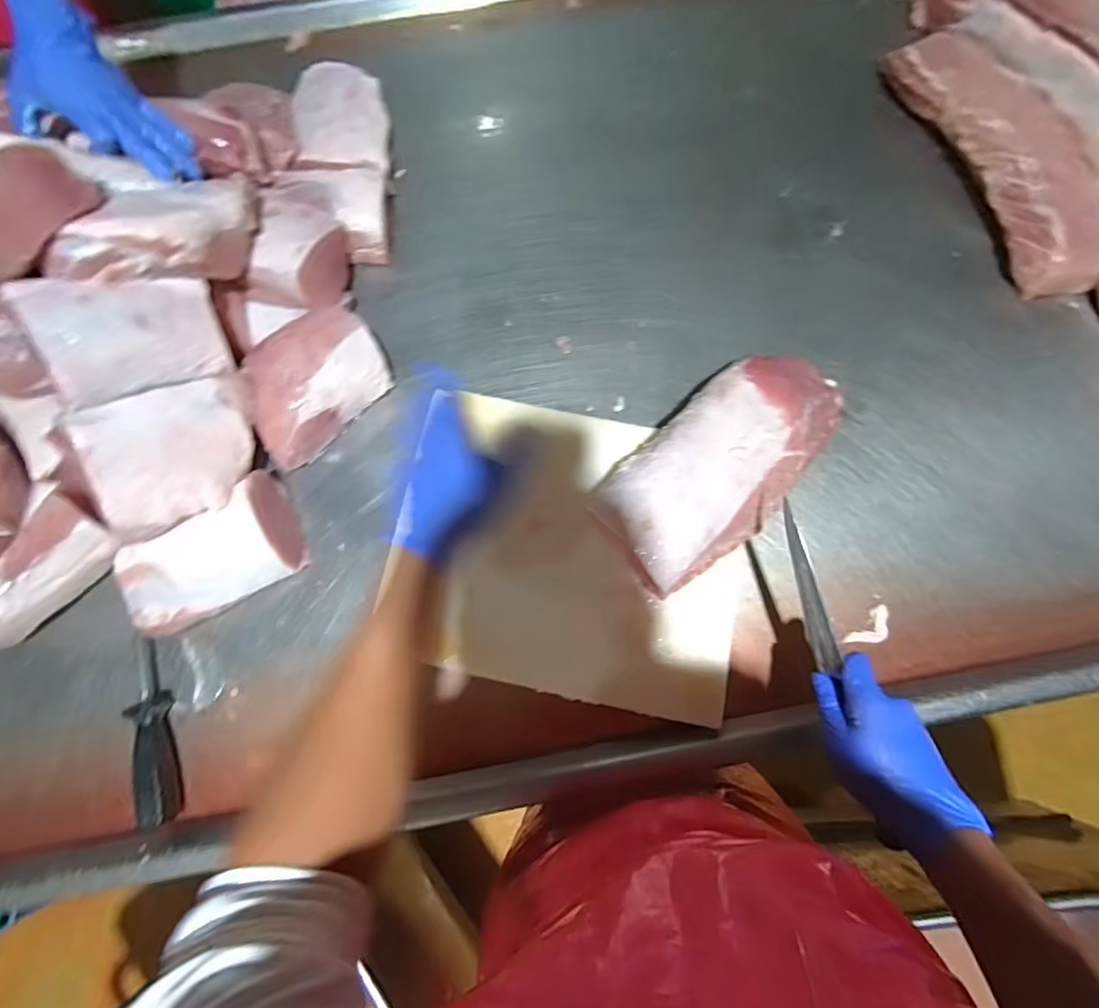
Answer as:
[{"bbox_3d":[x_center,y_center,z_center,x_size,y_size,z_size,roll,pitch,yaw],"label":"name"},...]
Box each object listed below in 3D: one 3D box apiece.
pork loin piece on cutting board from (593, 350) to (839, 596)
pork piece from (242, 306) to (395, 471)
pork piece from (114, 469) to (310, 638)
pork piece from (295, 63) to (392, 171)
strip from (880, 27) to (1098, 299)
[{"bbox_3d":[0.185,-0.048,0.564,0.299,0.057,0.141,-43,78,-10],"label":"pork loin piece on cutting board"},{"bbox_3d":[-0.275,-0.139,0.638,0.174,0.081,0.119,-39,79,-8],"label":"pork piece"},{"bbox_3d":[-0.367,0.059,0.590,0.182,0.074,0.106,-32,78,-6],"label":"pork piece"},{"bbox_3d":[-0.279,-0.512,0.741,0.116,0.059,0.183,-8,75,-1],"label":"pork piece"},{"bbox_3d":[0.585,-0.452,0.704,0.124,0.066,0.401,-19,77,-4],"label":"strip"}]

